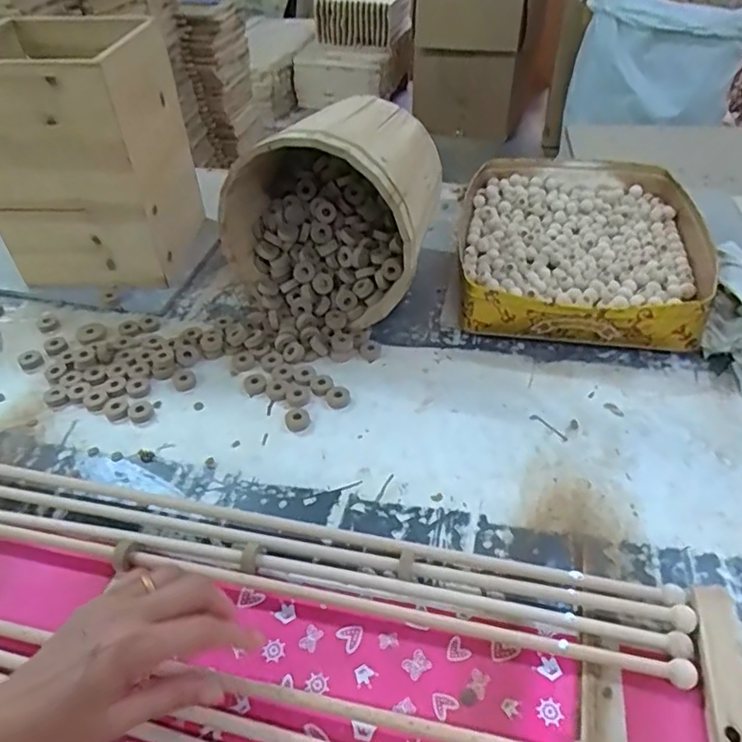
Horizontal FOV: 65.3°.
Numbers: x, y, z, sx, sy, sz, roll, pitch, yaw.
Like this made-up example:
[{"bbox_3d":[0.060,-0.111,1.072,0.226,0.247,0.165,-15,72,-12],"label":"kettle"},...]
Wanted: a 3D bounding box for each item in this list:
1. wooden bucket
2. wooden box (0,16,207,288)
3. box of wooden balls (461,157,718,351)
[{"bbox_3d":[-0.044,-0.199,0.716,0.228,0.225,0.236,7,44,11],"label":"wooden bucket"},{"bbox_3d":[-0.372,-0.273,0.778,0.228,0.295,0.190,2,43,6],"label":"wooden box"},{"bbox_3d":[0.274,-0.168,0.776,0.289,0.076,0.385,5,44,8],"label":"box of wooden balls"}]

